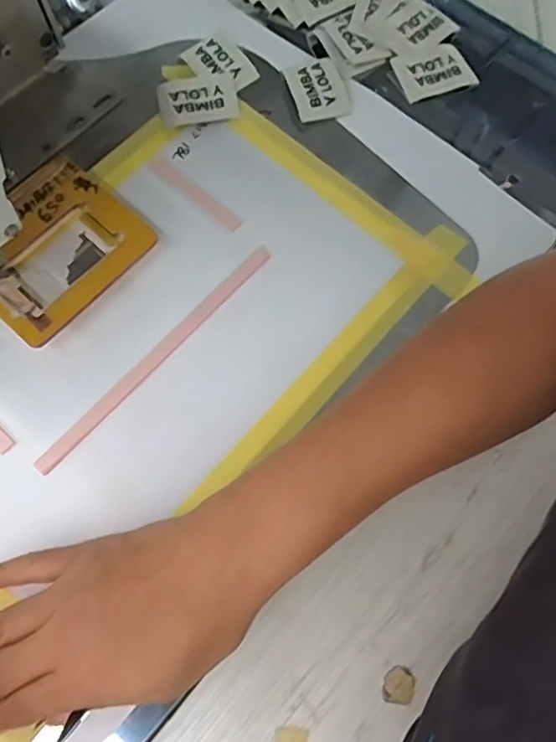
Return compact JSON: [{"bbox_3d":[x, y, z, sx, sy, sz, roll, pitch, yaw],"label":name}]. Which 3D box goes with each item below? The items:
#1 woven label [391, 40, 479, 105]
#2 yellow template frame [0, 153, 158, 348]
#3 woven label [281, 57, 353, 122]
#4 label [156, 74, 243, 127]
[{"bbox_3d":[0.119,-0.229,0.437,0.054,0.004,0.042,-19,78,-5],"label":"woven label"},{"bbox_3d":[-0.145,-0.079,0.365,0.088,0.008,0.106,41,75,7],"label":"yellow template frame"},{"bbox_3d":[0.029,-0.211,0.427,0.038,0.004,0.053,-18,73,-1],"label":"woven label"},{"bbox_3d":[-0.058,-0.202,0.423,0.056,0.004,0.042,-9,75,-3],"label":"label"}]

